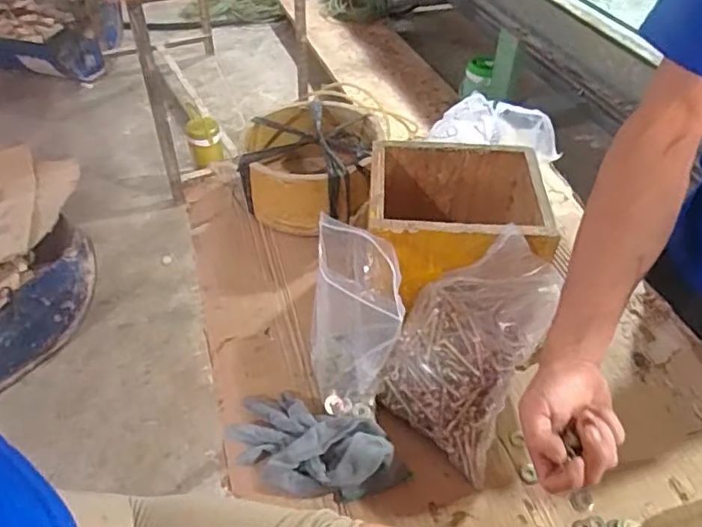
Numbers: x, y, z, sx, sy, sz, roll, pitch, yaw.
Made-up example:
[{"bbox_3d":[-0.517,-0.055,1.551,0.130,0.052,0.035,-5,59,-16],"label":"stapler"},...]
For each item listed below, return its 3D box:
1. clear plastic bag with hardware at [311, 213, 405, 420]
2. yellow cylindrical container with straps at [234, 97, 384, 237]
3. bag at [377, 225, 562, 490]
[{"bbox_3d":[0.002,0.070,0.608,0.077,0.204,0.116,-1,44,-4],"label":"clear plastic bag with hardware"},{"bbox_3d":[-0.065,-0.150,0.906,0.194,0.111,0.213,7,44,5],"label":"yellow cylindrical container with straps"},{"bbox_3d":[0.125,0.084,0.630,0.143,0.142,0.187,20,47,18],"label":"bag"}]

